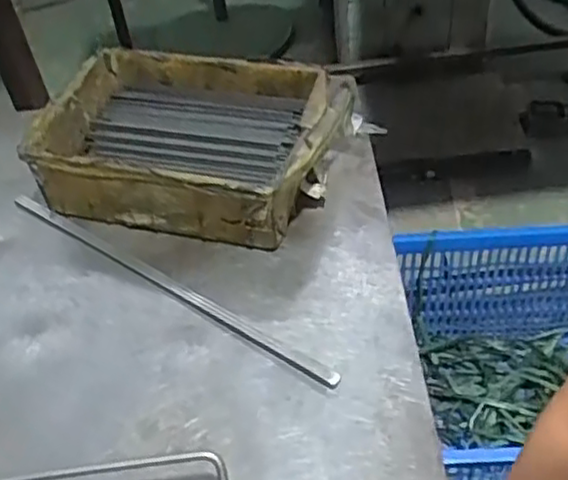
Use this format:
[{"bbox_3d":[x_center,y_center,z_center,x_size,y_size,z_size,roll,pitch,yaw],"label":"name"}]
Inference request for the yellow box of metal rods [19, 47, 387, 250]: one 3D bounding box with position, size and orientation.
[{"bbox_3d":[-0.080,-0.094,0.643,0.263,0.068,0.185,10,48,13],"label":"yellow box of metal rods"}]

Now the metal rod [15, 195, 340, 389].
[{"bbox_3d":[-0.104,0.034,0.584,0.351,0.007,0.012,26,54,25],"label":"metal rod"}]

